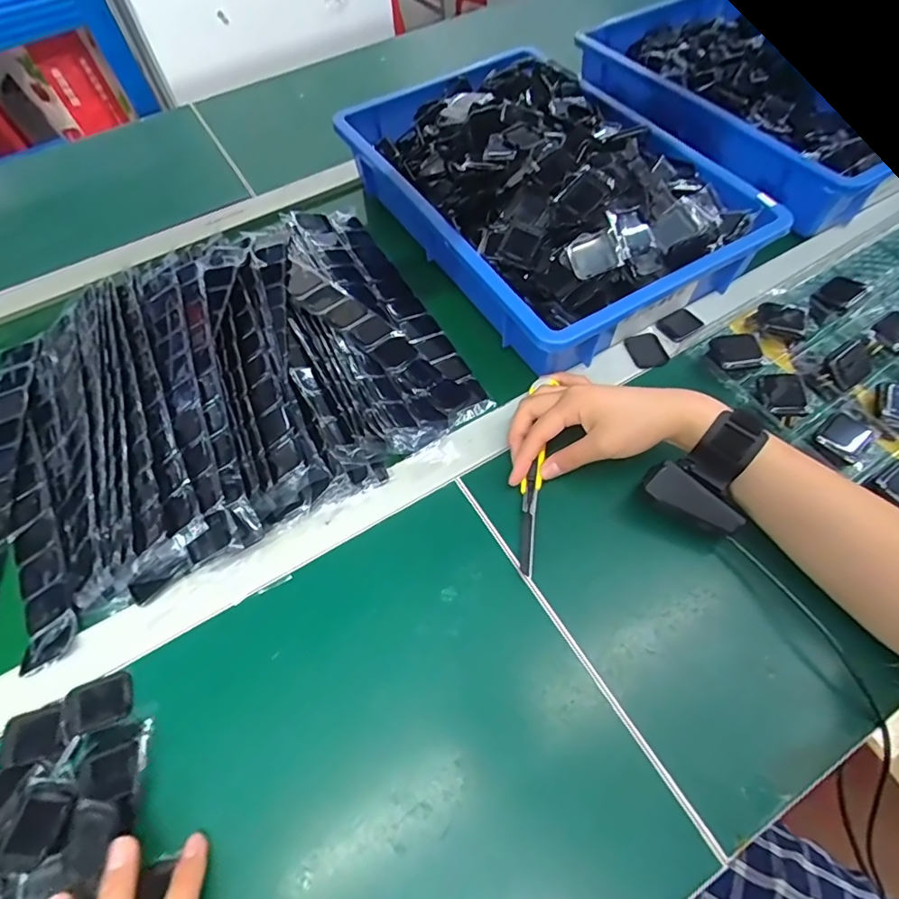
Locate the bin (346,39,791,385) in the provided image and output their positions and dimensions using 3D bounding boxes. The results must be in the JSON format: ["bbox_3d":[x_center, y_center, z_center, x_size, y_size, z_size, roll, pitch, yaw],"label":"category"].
[{"bbox_3d":[0.096,-0.295,0.556,0.290,0.100,0.417,-28,63,-13],"label":"bin"}]

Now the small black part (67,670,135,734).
[{"bbox_3d":[-0.243,0.175,0.358,0.040,0.006,0.034,-21,61,-10],"label":"small black part"}]

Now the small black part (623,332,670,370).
[{"bbox_3d":[0.188,-0.096,0.492,0.035,0.004,0.040,-18,61,-8],"label":"small black part"}]

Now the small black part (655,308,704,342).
[{"bbox_3d":[0.225,-0.123,0.507,0.043,0.006,0.032,-31,63,-15],"label":"small black part"}]

